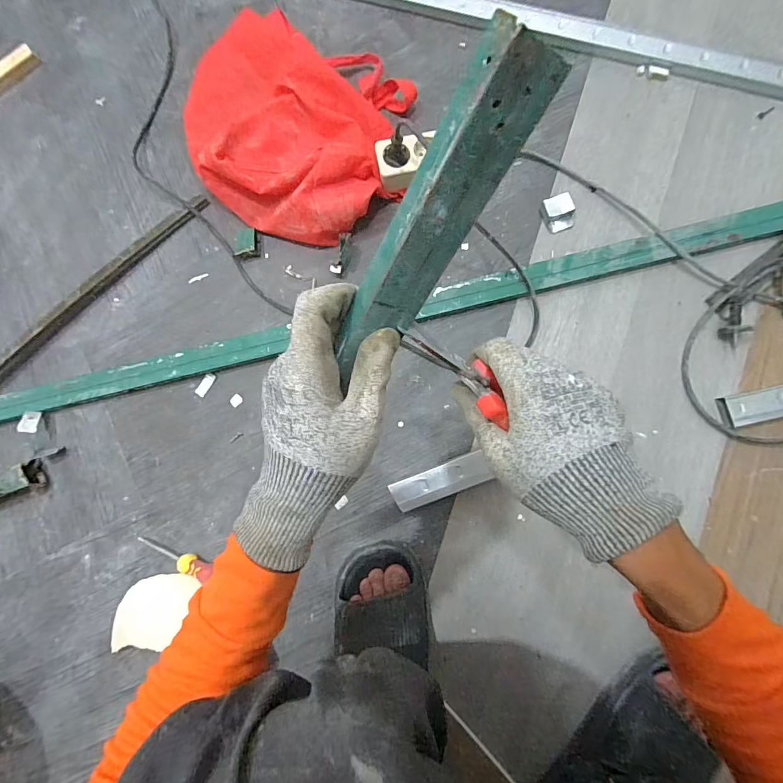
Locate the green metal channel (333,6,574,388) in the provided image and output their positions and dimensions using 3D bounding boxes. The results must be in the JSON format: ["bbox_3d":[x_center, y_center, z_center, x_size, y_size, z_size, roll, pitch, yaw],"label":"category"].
[{"bbox_3d":[0.017,-0.082,0.223,0.032,0.040,0.184,40,128,7],"label":"green metal channel"}]

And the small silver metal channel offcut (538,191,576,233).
[{"bbox_3d":[0.236,-0.252,0.584,0.042,0.023,0.045,-17,81,3],"label":"small silver metal channel offcut"}]

